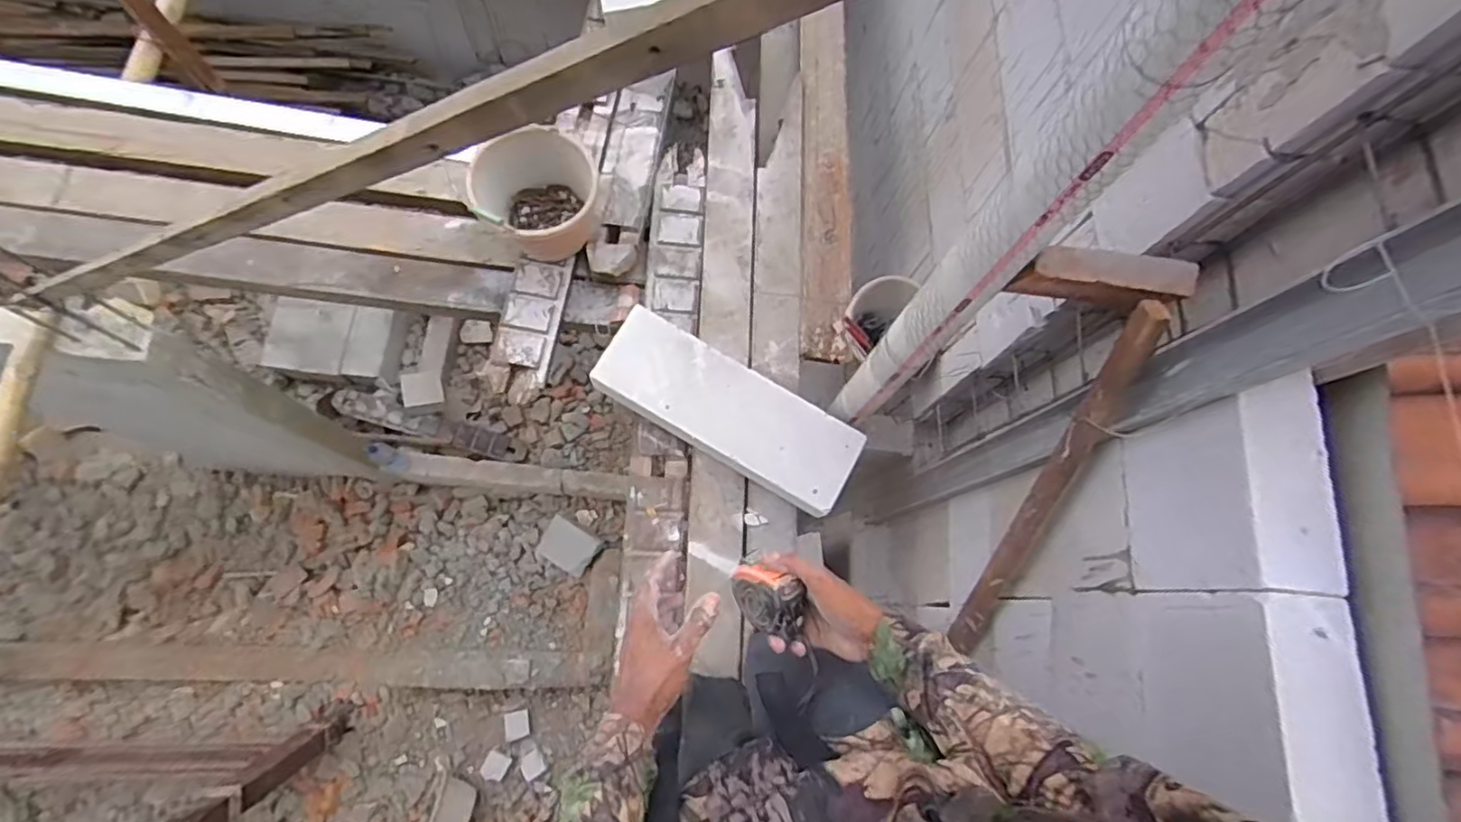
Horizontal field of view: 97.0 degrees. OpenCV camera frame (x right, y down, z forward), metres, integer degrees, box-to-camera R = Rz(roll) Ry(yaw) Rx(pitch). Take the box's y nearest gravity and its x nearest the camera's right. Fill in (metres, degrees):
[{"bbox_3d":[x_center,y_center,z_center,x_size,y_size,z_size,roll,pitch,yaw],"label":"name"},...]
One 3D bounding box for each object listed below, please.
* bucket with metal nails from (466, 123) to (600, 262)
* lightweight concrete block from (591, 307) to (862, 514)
[{"bbox_3d":[-0.441,-0.487,1.503,0.269,0.255,0.224,-10,83,-9],"label":"bucket with metal nails"},{"bbox_3d":[-0.001,-0.002,1.444,0.591,0.091,0.217,31,79,-2],"label":"lightweight concrete block"}]

